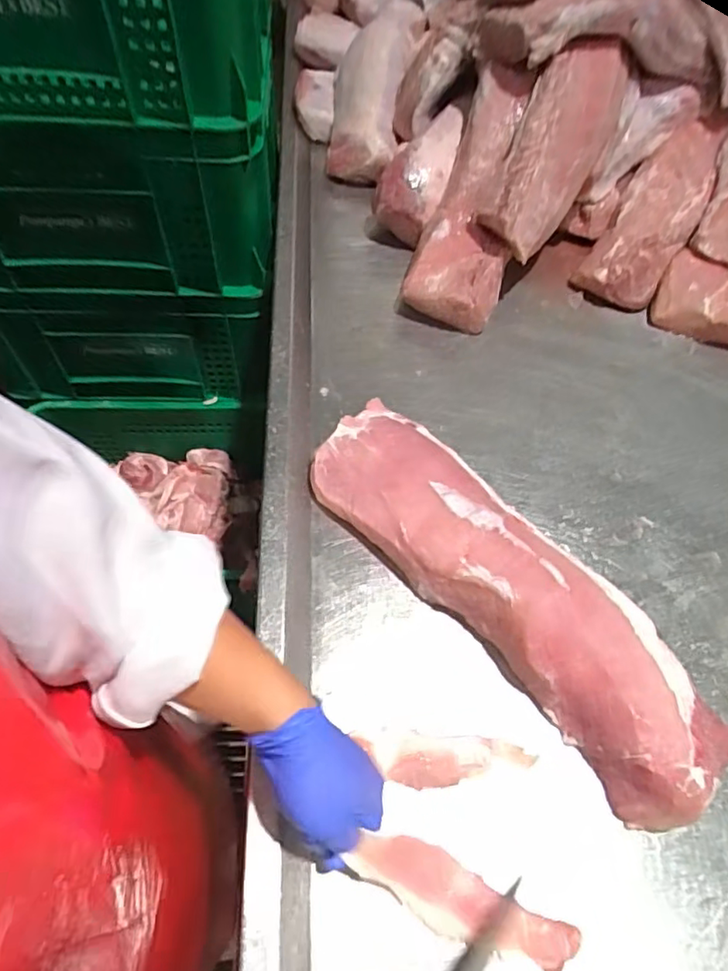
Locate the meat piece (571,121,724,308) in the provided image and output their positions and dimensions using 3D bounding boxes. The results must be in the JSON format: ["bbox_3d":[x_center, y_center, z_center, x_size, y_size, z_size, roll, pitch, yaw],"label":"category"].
[{"bbox_3d":[0.435,-0.413,0.872,0.111,0.039,0.344,29,79,14],"label":"meat piece"}]

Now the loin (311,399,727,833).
[{"bbox_3d":[0.128,0.090,0.567,0.120,0.074,0.450,-35,66,-25],"label":"loin"}]

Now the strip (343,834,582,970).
[{"bbox_3d":[0.074,0.310,0.446,0.170,0.023,0.044,27,58,1],"label":"strip"}]

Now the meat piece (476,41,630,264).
[{"bbox_3d":[0.252,-0.451,0.780,0.105,0.091,0.308,27,88,13],"label":"meat piece"}]

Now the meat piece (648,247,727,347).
[{"bbox_3d":[0.480,-0.251,0.832,0.146,0.064,0.103,26,58,12],"label":"meat piece"}]

